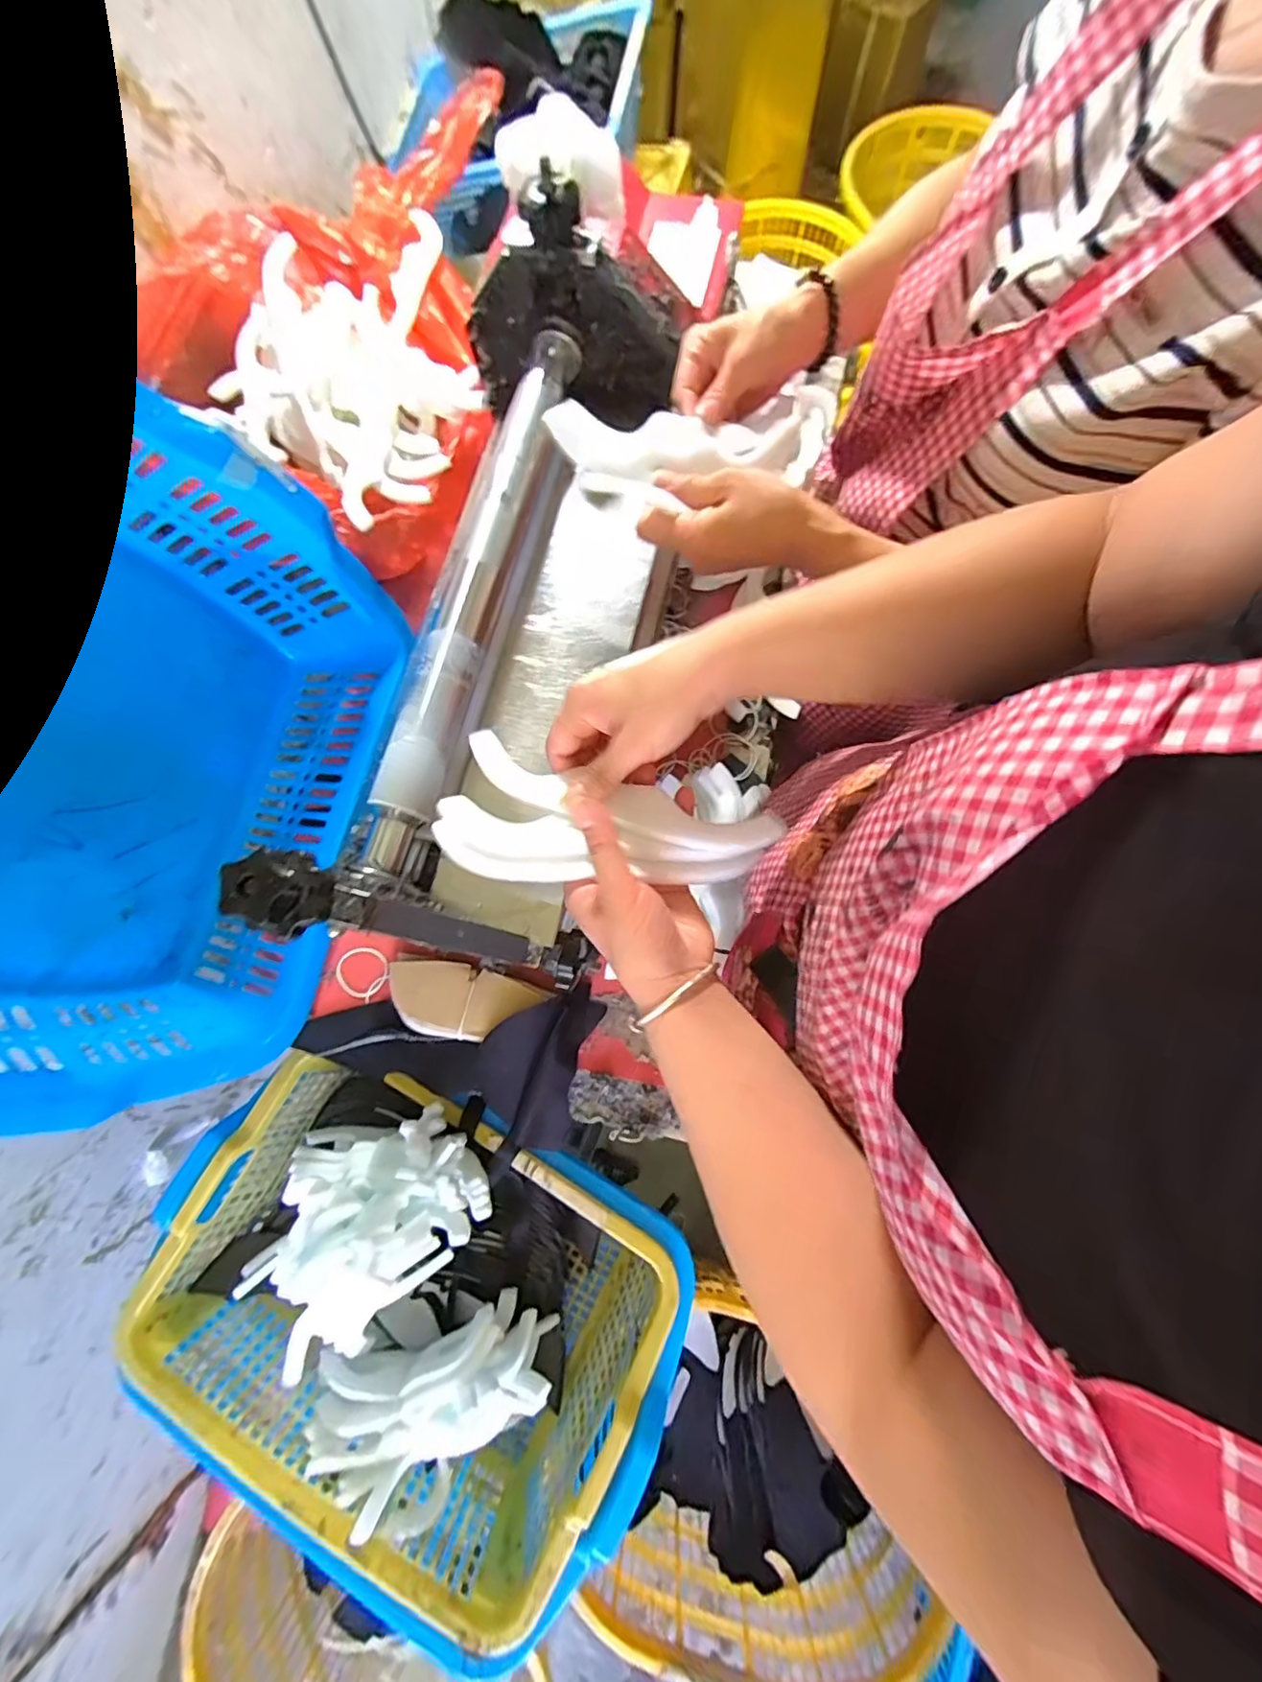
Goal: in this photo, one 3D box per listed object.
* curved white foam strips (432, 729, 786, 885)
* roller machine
[{"bbox_3d":[-0.016,-0.014,0.365,0.211,0.016,0.090,7,77,4],"label":"curved white foam strips"},{"bbox_3d":[-0.087,-0.189,0.410,0.155,0.157,0.528,8,77,3],"label":"roller machine"}]

